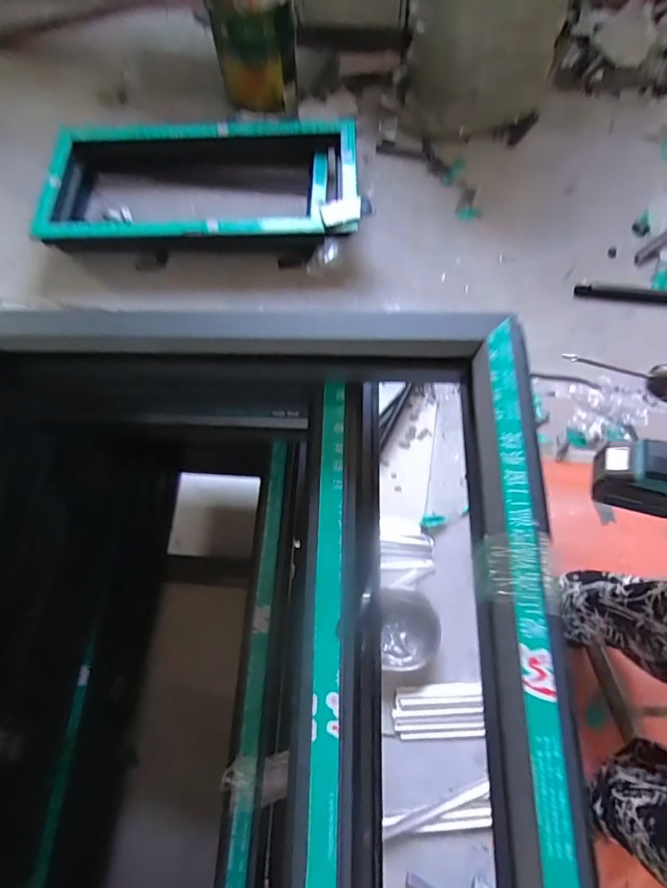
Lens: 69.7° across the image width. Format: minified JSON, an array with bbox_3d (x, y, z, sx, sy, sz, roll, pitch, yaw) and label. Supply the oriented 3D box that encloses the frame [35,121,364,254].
[{"bbox_3d":[-0.373,-0.839,1.580,0.913,0.141,0.494,-3,69,0],"label":"frame"}]

